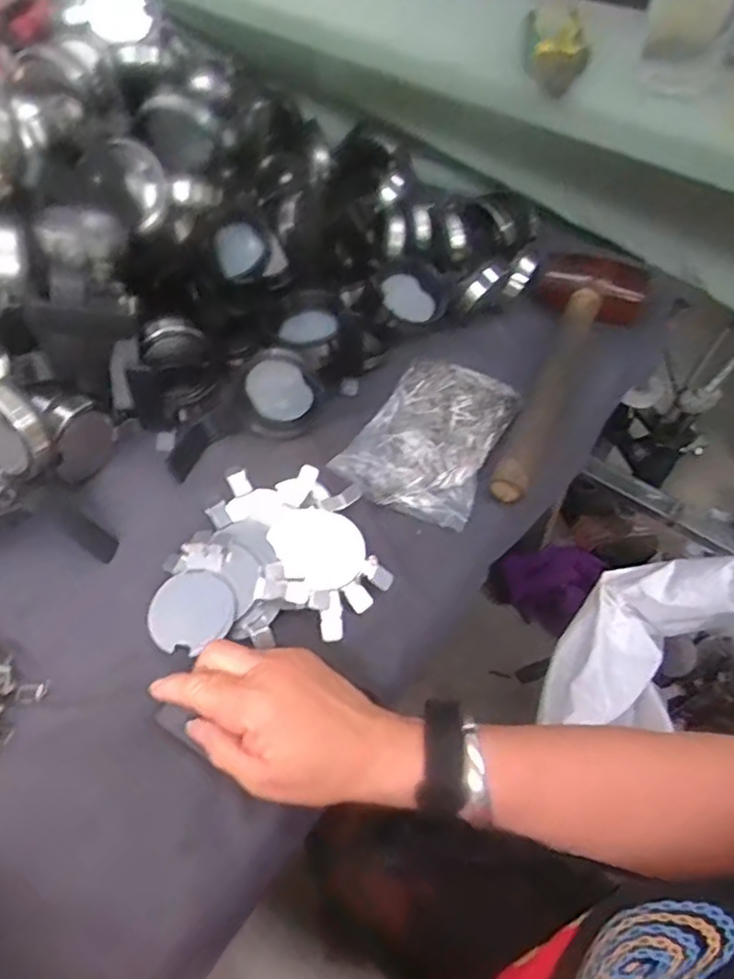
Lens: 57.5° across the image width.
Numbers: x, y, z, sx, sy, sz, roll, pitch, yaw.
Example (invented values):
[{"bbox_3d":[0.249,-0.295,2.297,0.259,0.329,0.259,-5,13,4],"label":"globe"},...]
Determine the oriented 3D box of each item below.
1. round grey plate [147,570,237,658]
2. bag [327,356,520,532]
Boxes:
[{"bbox_3d":[-0.117,0.080,0.443,0.056,0.004,0.055,-5,62,9],"label":"round grey plate"},{"bbox_3d":[0.053,-0.047,0.534,0.102,0.020,0.150,23,53,15],"label":"bag"}]

